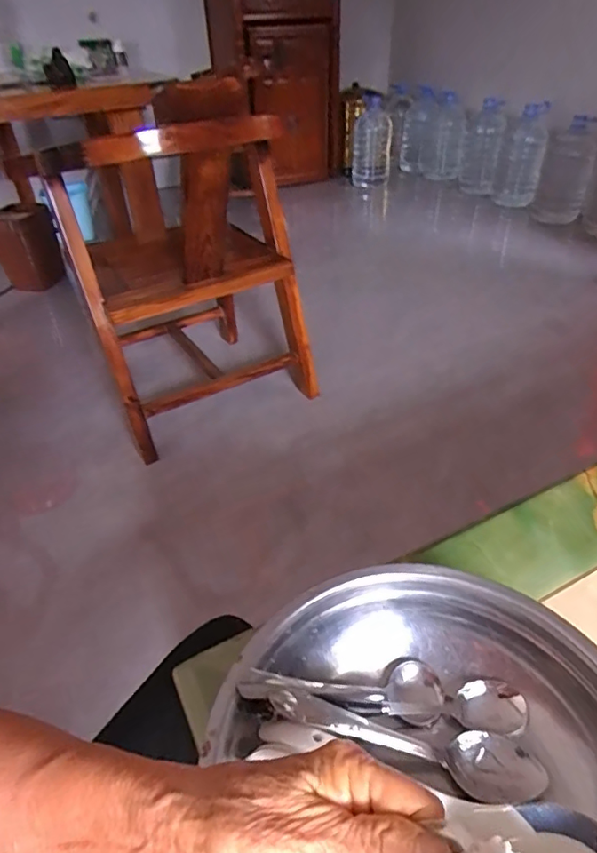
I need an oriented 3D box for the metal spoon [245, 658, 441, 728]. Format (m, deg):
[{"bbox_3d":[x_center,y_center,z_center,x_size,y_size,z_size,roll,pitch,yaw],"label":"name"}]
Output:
[{"bbox_3d":[0.036,0.181,0.359,0.134,0.027,0.038,9,37,-15],"label":"metal spoon"}]

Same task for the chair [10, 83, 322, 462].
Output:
[{"bbox_3d":[-0.317,-0.443,1.332,0.531,0.733,0.604,-25,44,-25],"label":"chair"}]

